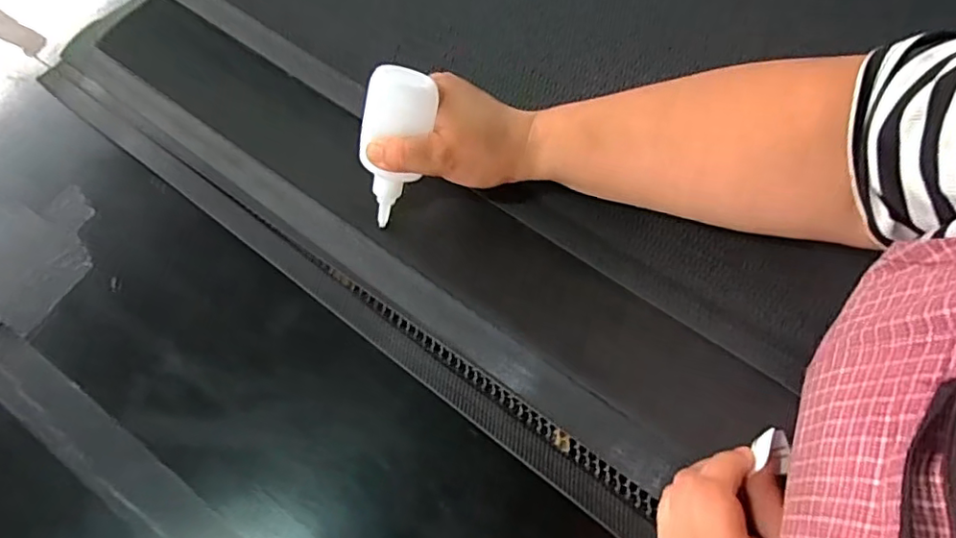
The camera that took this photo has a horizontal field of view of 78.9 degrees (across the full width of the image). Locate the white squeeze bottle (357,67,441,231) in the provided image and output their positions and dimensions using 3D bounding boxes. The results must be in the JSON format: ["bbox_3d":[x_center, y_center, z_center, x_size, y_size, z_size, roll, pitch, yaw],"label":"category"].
[{"bbox_3d":[-0.059,-0.079,0.410,0.041,0.118,0.032,28,41,15],"label":"white squeeze bottle"}]

